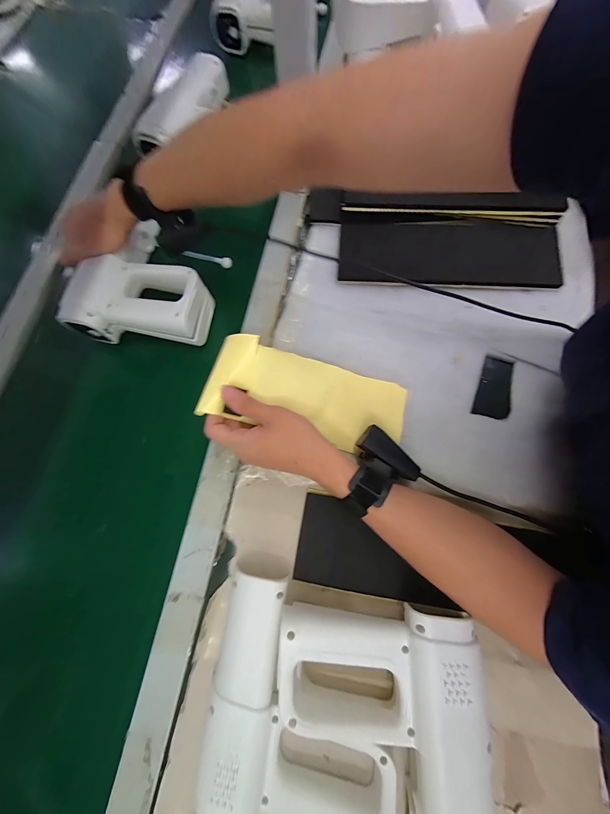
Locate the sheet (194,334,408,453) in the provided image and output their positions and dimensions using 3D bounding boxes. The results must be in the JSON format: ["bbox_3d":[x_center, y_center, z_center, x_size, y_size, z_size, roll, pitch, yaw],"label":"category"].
[{"bbox_3d":[0.009,-0.012,0.336,0.235,0.012,0.095,14,75,-12],"label":"sheet"}]

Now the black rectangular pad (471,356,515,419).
[{"bbox_3d":[0.237,-0.026,0.354,0.037,0.007,0.082,19,76,7],"label":"black rectangular pad"}]

